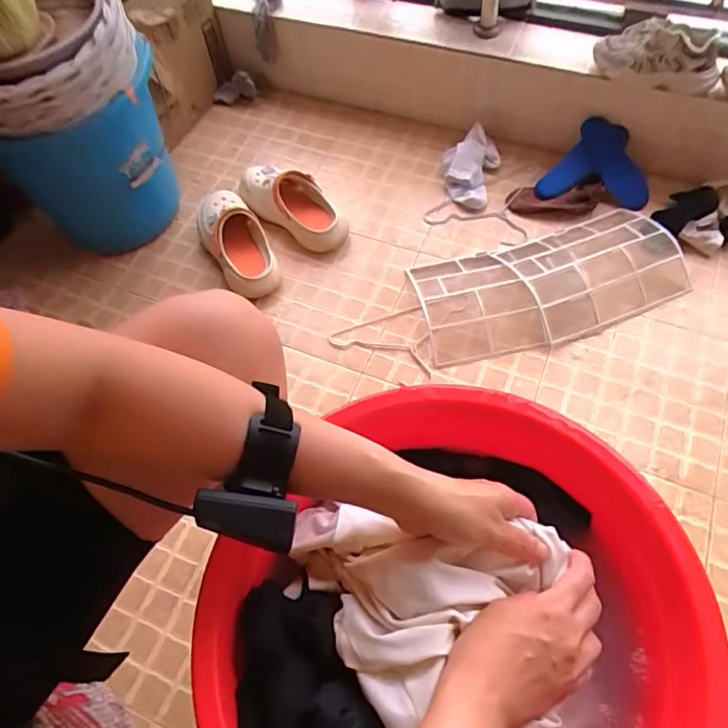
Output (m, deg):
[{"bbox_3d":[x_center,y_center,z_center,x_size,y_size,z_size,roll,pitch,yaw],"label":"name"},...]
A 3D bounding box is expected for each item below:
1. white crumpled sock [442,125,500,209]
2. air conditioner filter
[{"bbox_3d":[0.229,-0.422,1.178,0.113,0.083,0.159,5,62,7],"label":"white crumpled sock"},{"bbox_3d":[0.355,-0.154,1.053,0.493,0.062,0.229,-13,61,-4],"label":"air conditioner filter"}]

